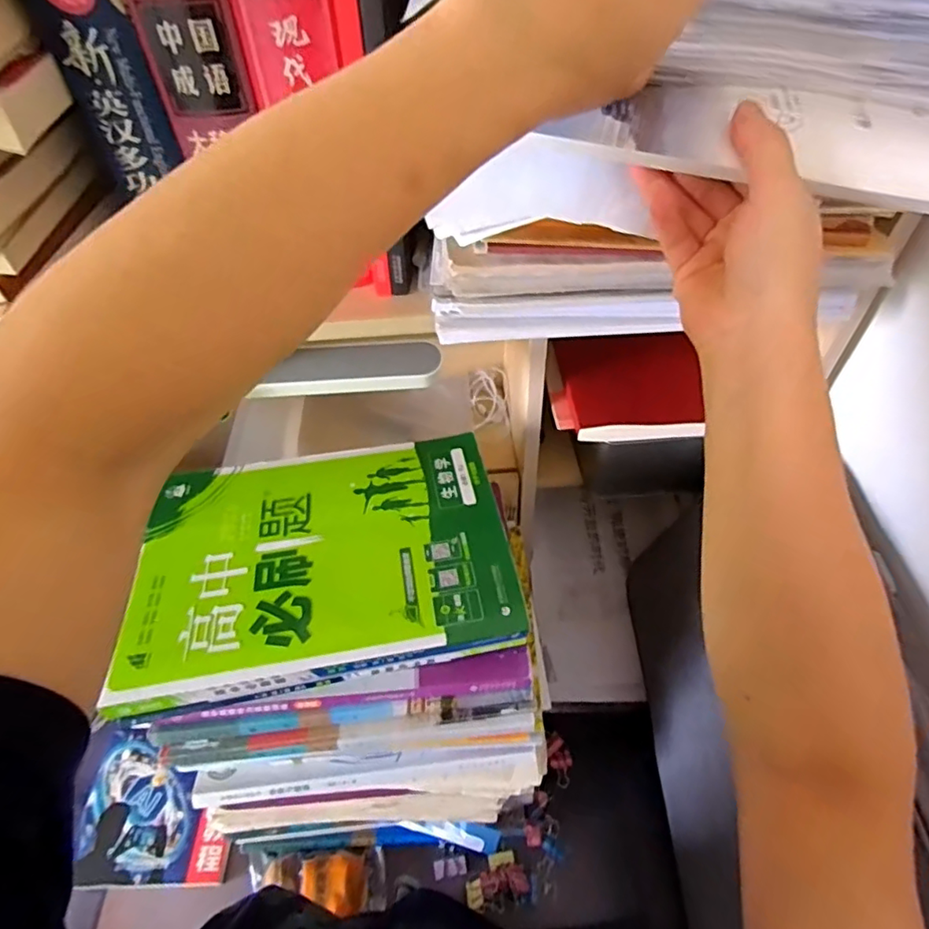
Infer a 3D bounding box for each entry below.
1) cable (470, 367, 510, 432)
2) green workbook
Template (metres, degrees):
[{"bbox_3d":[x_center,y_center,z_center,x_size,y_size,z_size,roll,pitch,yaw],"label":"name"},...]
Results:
[{"bbox_3d":[0.031,-0.080,0.687,0.049,0.036,0.090,4,51,5],"label":"cable"},{"bbox_3d":[-0.111,0.064,0.456,0.277,0.022,0.203,-9,51,-6],"label":"green workbook"}]

